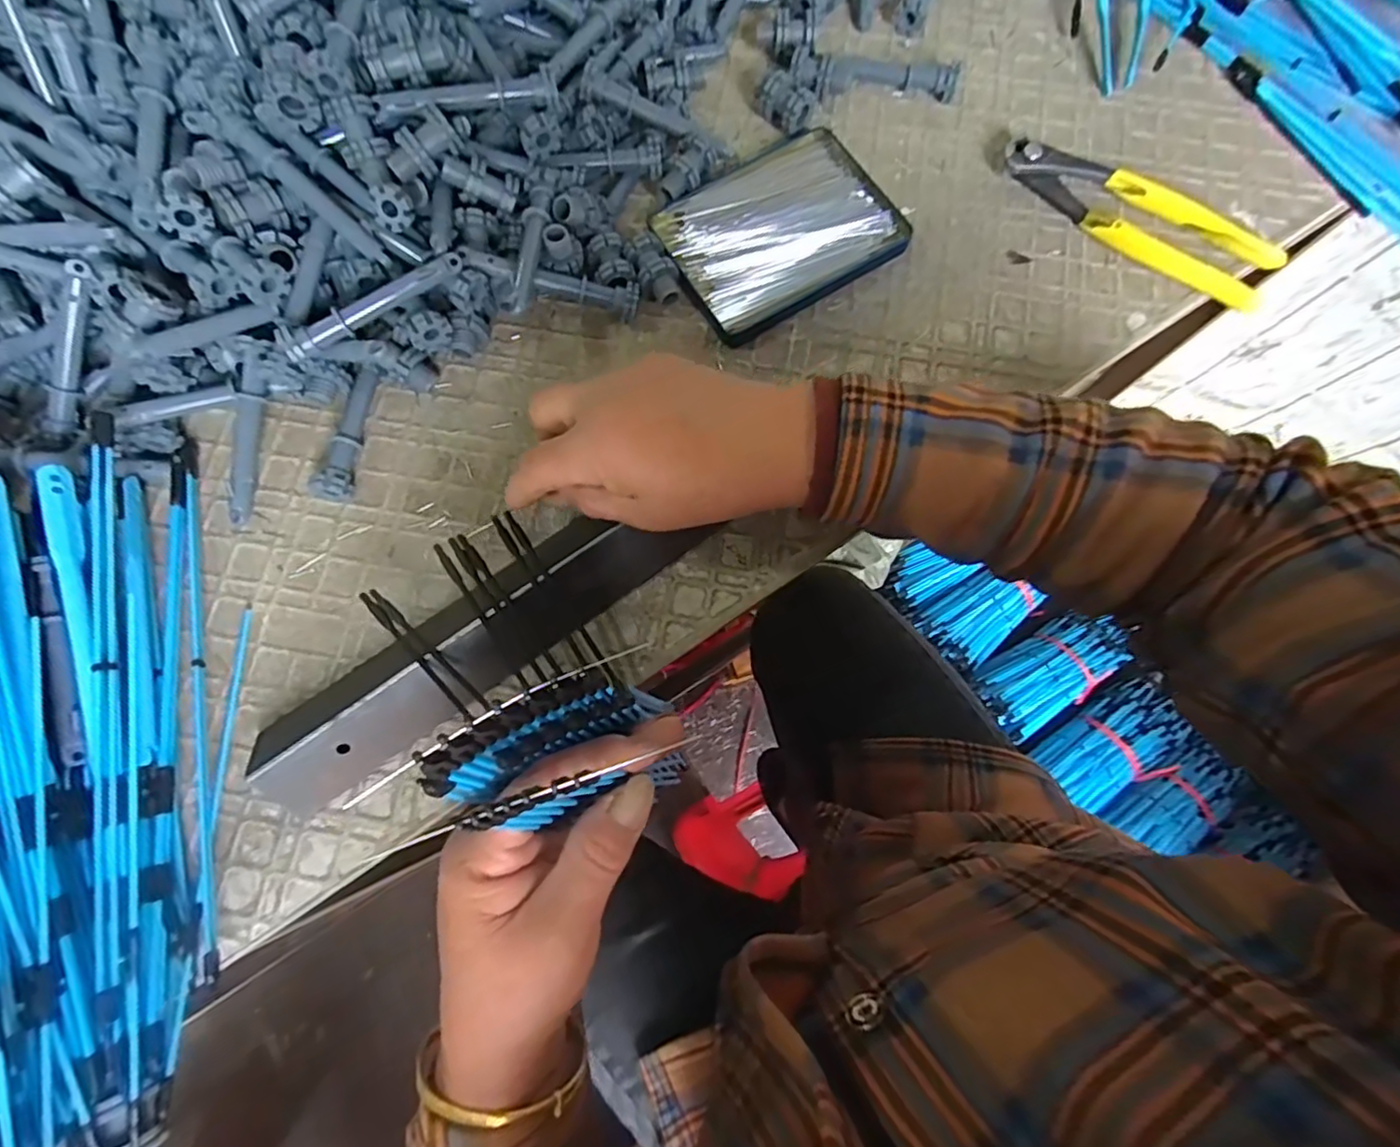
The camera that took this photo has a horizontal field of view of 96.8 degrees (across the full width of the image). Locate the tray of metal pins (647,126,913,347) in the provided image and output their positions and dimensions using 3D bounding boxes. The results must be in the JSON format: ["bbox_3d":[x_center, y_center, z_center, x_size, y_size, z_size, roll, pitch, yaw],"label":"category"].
[{"bbox_3d":[0.044,-0.204,0.367,0.127,0.013,0.101,-30,79,-7],"label":"tray of metal pins"}]

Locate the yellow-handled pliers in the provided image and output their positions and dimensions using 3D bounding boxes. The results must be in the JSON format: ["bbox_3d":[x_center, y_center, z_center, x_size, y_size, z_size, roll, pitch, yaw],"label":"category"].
[{"bbox_3d":[0.256,-0.210,0.365,0.164,0.020,0.040,35,79,7],"label":"yellow-handled pliers"}]

